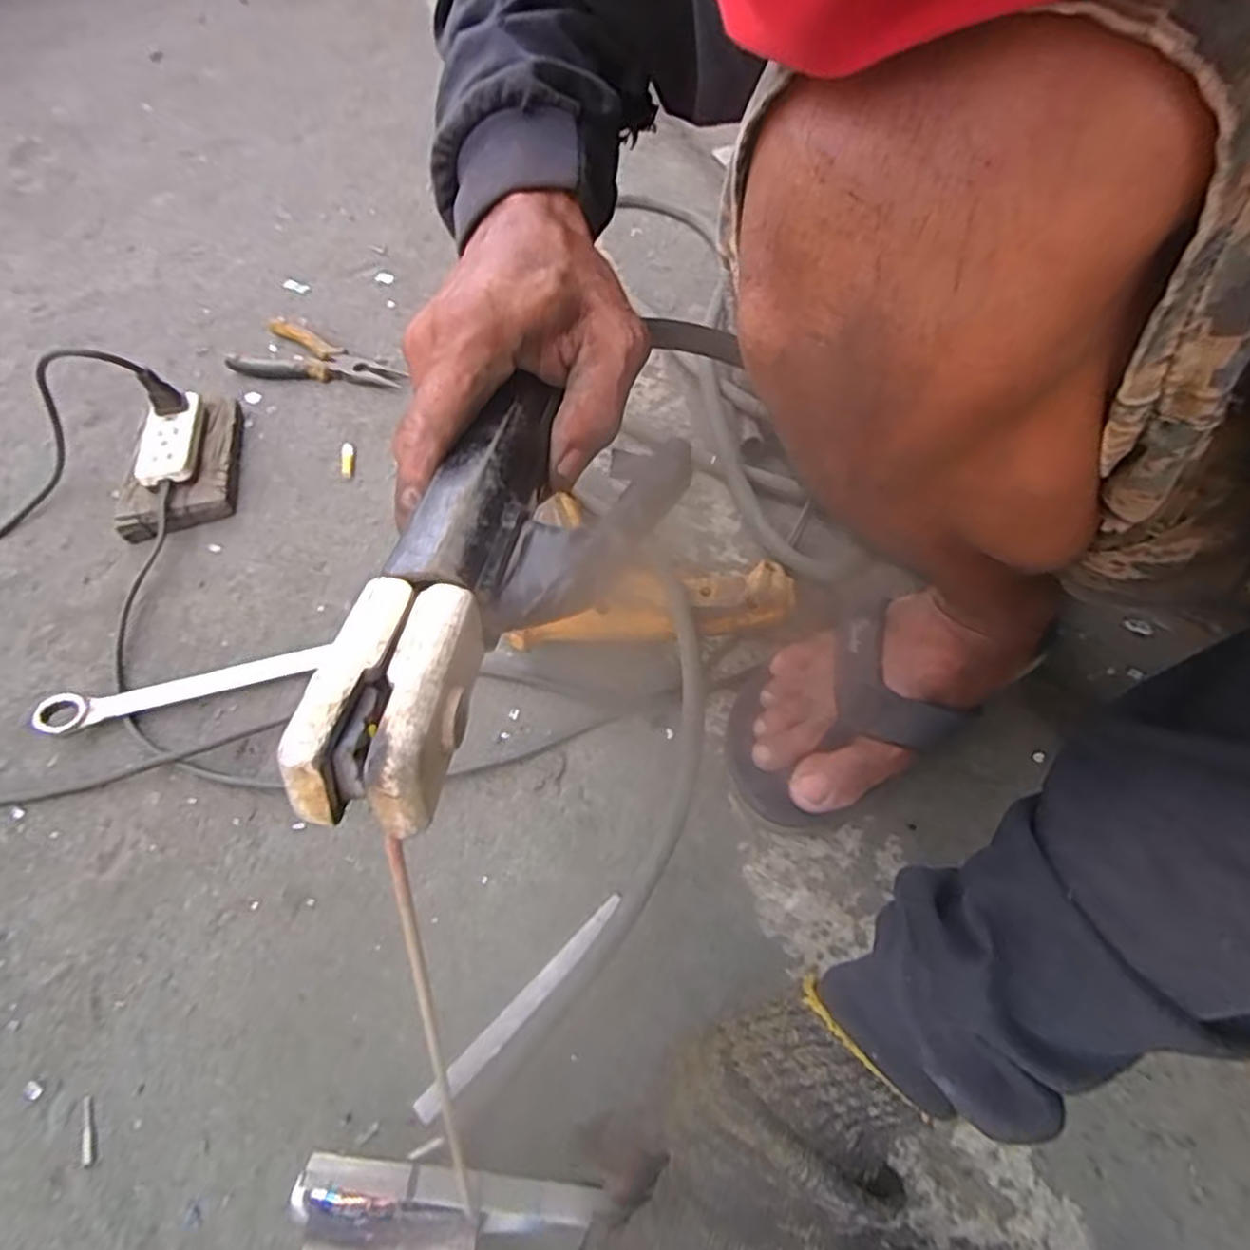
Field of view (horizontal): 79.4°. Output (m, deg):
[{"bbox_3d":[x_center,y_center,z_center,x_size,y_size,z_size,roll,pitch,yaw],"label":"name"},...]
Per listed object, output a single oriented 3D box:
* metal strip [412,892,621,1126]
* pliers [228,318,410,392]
[{"bbox_3d":[-0.053,0.201,0.401,0.014,0.011,0.141,37,66,26],"label":"metal strip"},{"bbox_3d":[-0.304,-0.267,0.756,0.191,0.021,0.083,19,59,17],"label":"pliers"}]

